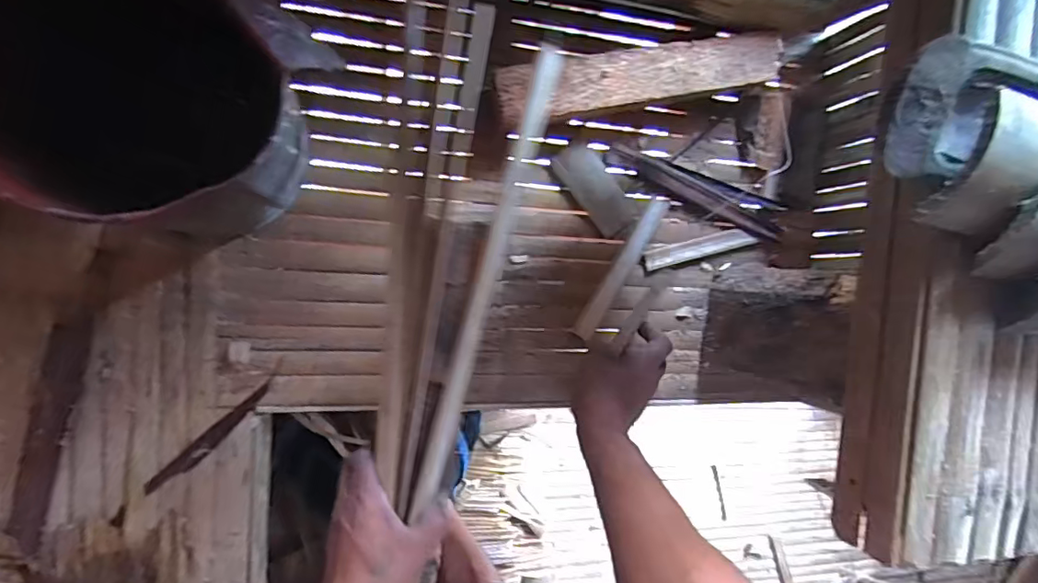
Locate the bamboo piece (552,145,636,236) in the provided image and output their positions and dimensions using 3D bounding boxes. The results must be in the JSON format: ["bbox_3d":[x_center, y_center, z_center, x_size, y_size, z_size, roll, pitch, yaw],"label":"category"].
[{"bbox_3d":[0.082,-0.108,0.582,0.047,0.019,0.103,-41,103,-8],"label":"bamboo piece"}]

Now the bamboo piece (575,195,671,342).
[{"bbox_3d":[0.112,-0.025,0.600,0.025,0.010,0.173,32,87,-9],"label":"bamboo piece"}]

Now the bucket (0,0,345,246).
[{"bbox_3d":[-0.252,-0.139,0.389,0.185,0.206,0.200,-1,95,-14],"label":"bucket"}]

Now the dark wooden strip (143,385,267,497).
[{"bbox_3d":[-0.286,0.138,0.510,0.136,0.011,0.017,-43,103,-7],"label":"dark wooden strip"}]

